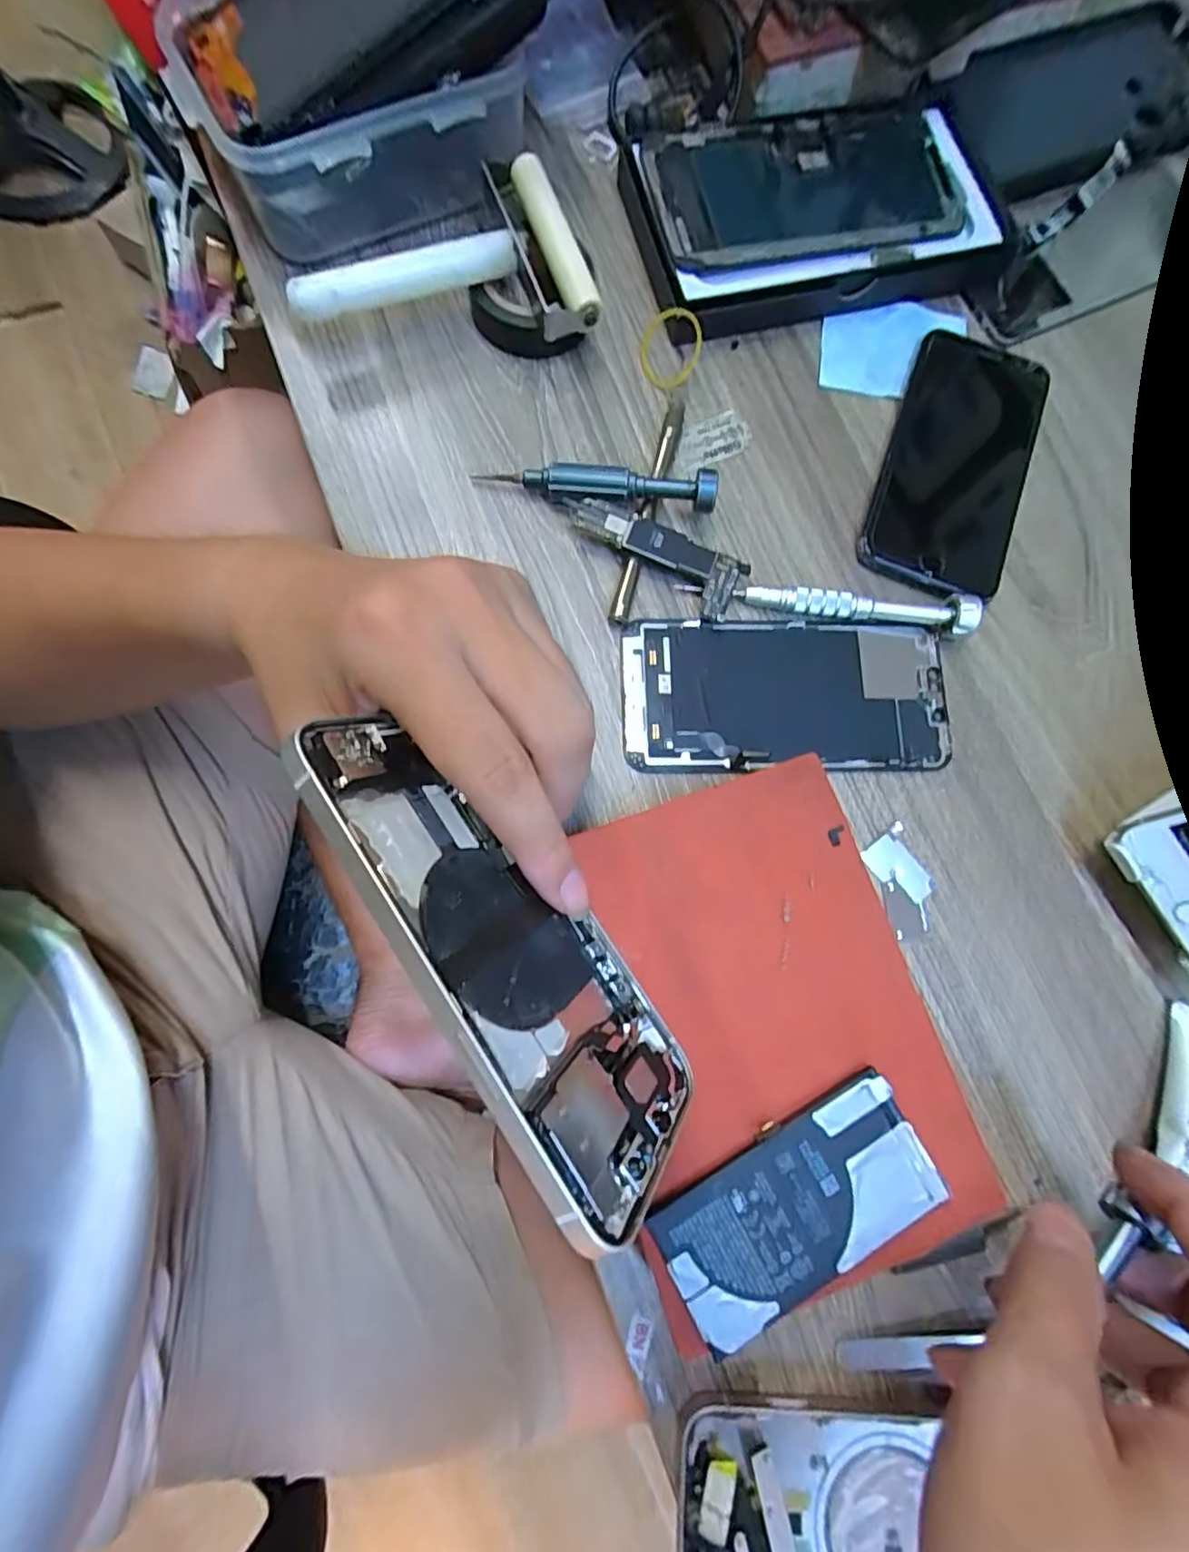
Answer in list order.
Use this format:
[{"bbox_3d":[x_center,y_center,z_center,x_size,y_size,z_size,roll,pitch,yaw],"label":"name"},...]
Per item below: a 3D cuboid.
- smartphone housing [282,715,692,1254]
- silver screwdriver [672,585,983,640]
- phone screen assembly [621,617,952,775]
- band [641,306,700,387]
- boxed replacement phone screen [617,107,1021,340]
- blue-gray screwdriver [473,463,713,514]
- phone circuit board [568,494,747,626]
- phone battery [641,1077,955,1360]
[{"bbox_3d":[-0.025,0.045,0.169,0.008,0.070,0.142,-38,85,22],"label":"smartphone housing"},{"bbox_3d":[0.103,-0.077,0.266,0.127,0.014,0.013,10,78,-2],"label":"silver screwdriver"},{"bbox_3d":[0.083,-0.035,0.264,0.141,0.011,0.066,1,79,-4],"label":"phone screen assembly"},{"bbox_3d":[0.034,-0.196,0.281,0.027,0.008,0.031,29,116,13],"label":"band"},{"bbox_3d":[0.111,-0.271,0.299,0.187,0.033,0.096,-16,75,-6],"label":"boxed replacement phone screen"},{"bbox_3d":[0.000,-0.125,0.263,0.103,0.021,0.012,9,78,-2],"label":"blue-gray screwdriver"},{"bbox_3d":[0.024,-0.094,0.260,0.080,0.008,0.028,23,84,-1],"label":"phone circuit board"},{"bbox_3d":[0.063,0.133,0.188,0.085,0.004,0.044,-26,82,-8],"label":"phone battery"}]

